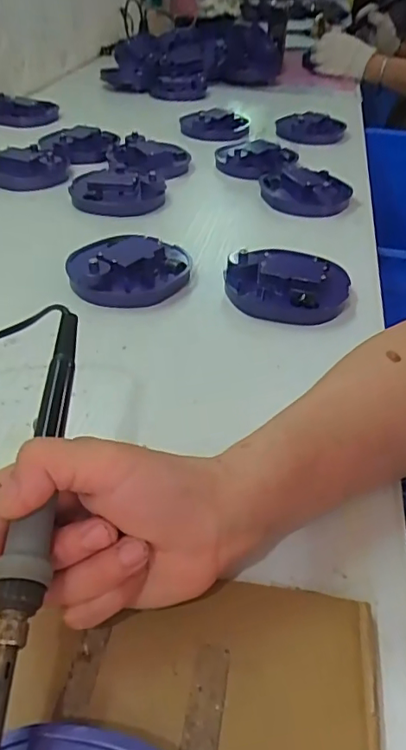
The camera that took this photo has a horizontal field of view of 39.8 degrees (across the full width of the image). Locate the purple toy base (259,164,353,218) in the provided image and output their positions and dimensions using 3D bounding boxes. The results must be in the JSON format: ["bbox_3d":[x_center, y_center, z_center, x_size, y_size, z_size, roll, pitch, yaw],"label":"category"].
[{"bbox_3d":[0.125,-0.224,0.688,0.109,0.032,0.121,9,39,8],"label":"purple toy base"}]

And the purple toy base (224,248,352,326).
[{"bbox_3d":[0.074,-0.081,0.502,0.106,0.032,0.091,3,39,0],"label":"purple toy base"}]

